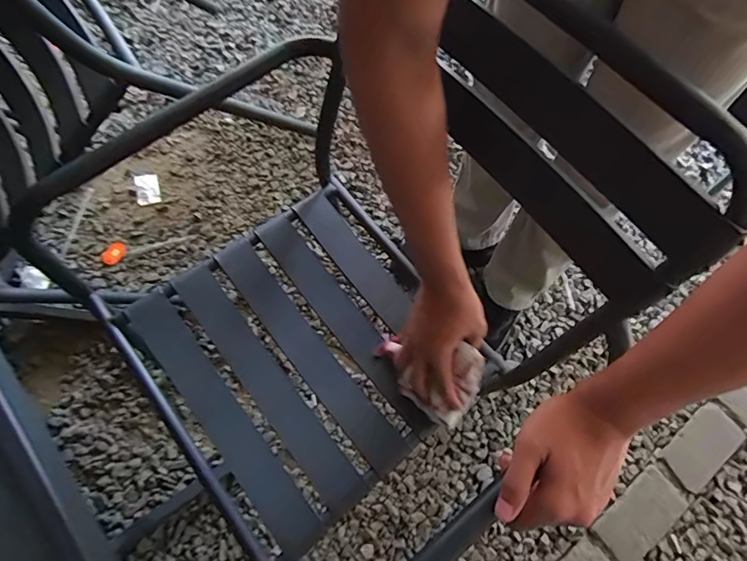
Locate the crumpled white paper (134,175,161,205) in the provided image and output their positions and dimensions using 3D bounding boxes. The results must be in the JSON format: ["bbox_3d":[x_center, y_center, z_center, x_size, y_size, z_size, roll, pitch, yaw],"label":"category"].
[{"bbox_3d":[-0.586,-0.236,1.185,0.056,0.006,0.075,-10,97,-21],"label":"crumpled white paper"}]

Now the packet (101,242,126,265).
[{"bbox_3d":[-0.643,-0.068,1.131,0.043,0.005,0.060,41,74,-1],"label":"packet"}]

